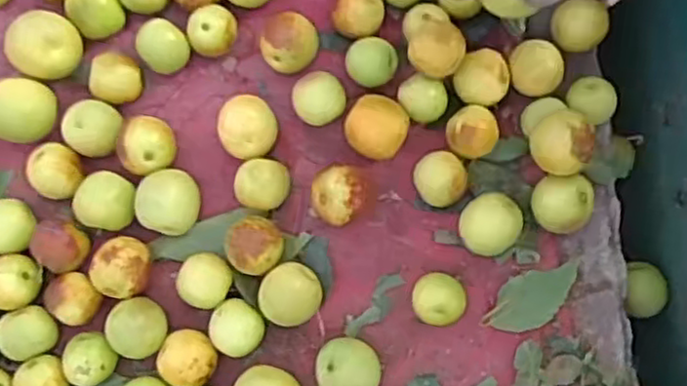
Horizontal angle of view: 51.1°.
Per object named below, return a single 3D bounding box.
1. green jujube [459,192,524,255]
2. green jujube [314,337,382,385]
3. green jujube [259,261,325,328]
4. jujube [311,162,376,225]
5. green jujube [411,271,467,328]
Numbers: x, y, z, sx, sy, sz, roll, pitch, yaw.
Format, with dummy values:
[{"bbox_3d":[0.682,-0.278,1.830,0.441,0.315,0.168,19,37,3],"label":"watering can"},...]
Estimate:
[{"bbox_3d":[0.083,0.019,0.414,0.032,0.032,0.035,-1,80,8],"label":"green jujube"},{"bbox_3d":[0.003,0.099,0.403,0.035,0.029,0.034,0,79,1],"label":"green jujube"},{"bbox_3d":[-0.030,0.058,0.410,0.035,0.027,0.033,0,79,1],"label":"green jujube"},{"bbox_3d":[0.001,0.002,0.414,0.037,0.037,0.033,-6,79,7],"label":"jujube"},{"bbox_3d":[0.054,0.061,0.411,0.030,0.027,0.028,0,79,1],"label":"green jujube"}]

